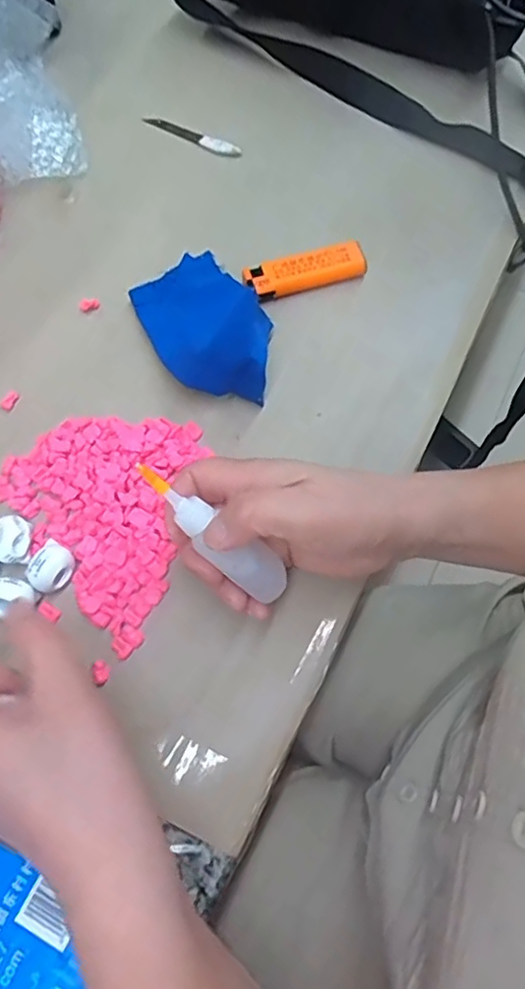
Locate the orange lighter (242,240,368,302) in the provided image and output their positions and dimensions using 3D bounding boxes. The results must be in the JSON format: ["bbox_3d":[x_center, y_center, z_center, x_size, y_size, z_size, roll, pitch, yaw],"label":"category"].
[{"bbox_3d":[0.028,-0.147,0.402,0.078,0.012,0.023,-17,69,-6],"label":"orange lighter"}]

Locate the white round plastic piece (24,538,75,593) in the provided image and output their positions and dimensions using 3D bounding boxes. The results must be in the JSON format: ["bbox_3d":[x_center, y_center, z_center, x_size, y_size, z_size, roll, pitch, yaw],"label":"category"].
[{"bbox_3d":[-0.114,0.039,0.327,0.019,0.014,0.025,27,71,11],"label":"white round plastic piece"}]

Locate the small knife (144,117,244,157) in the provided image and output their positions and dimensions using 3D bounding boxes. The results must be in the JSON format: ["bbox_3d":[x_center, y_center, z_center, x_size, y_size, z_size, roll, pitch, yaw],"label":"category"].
[{"bbox_3d":[-0.054,-0.272,0.461,0.080,0.004,0.011,26,71,10],"label":"small knife"}]

